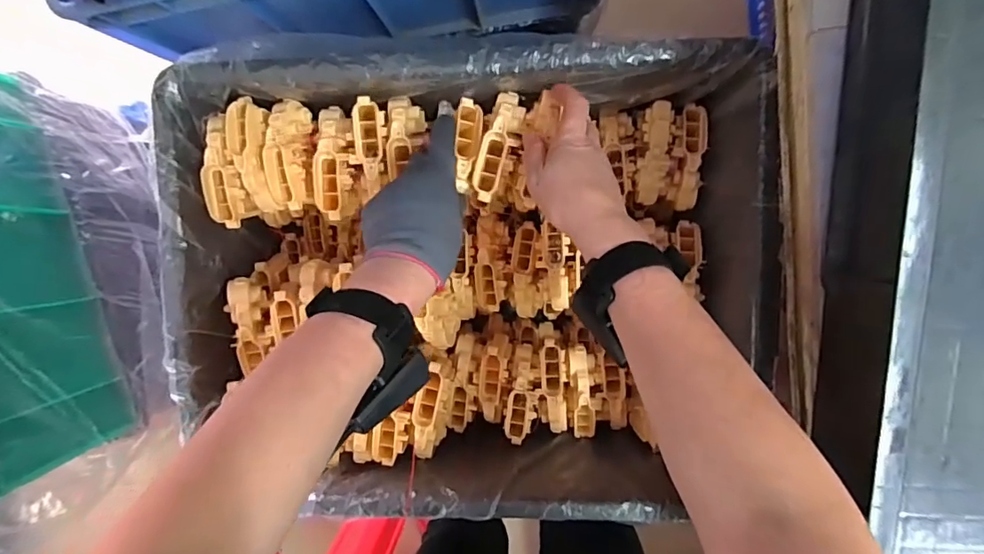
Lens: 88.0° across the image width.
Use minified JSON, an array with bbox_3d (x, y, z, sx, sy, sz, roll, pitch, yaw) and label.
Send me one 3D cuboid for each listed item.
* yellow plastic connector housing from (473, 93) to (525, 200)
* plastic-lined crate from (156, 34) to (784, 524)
[{"bbox_3d":[0.006,-0.120,0.465,0.028,0.036,0.100,18,97,1],"label":"yellow plastic connector housing"},{"bbox_3d":[-0.020,0.002,0.524,0.512,0.175,0.408,-1,97,3],"label":"plastic-lined crate"}]

